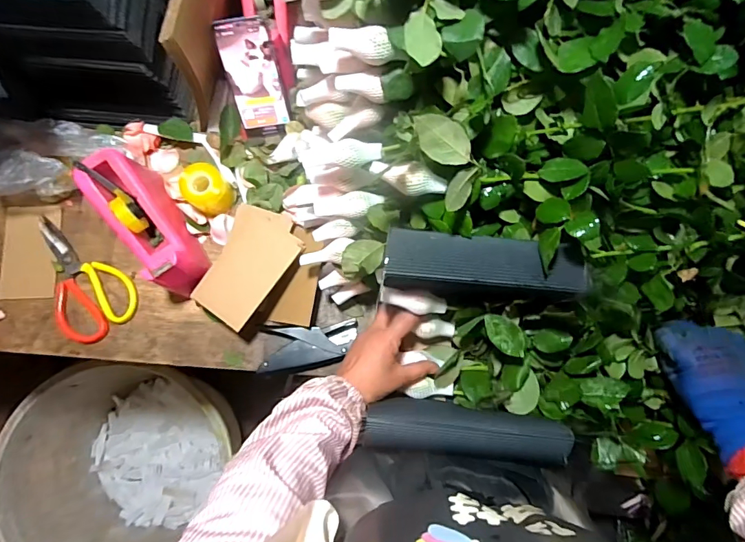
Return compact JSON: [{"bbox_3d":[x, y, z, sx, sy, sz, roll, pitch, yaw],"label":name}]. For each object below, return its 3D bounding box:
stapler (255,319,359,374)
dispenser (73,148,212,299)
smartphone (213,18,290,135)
[{"bbox_3d":[-0.089,0.105,0.598,0.134,0.021,0.062,-5,80,-1],"label":"stapler"},{"bbox_3d":[-0.302,-0.059,0.588,0.074,0.099,0.200,-33,82,-6],"label":"dispenser"},{"bbox_3d":[-0.167,-0.271,0.615,0.074,0.157,0.009,-6,41,5],"label":"smartphone"}]

